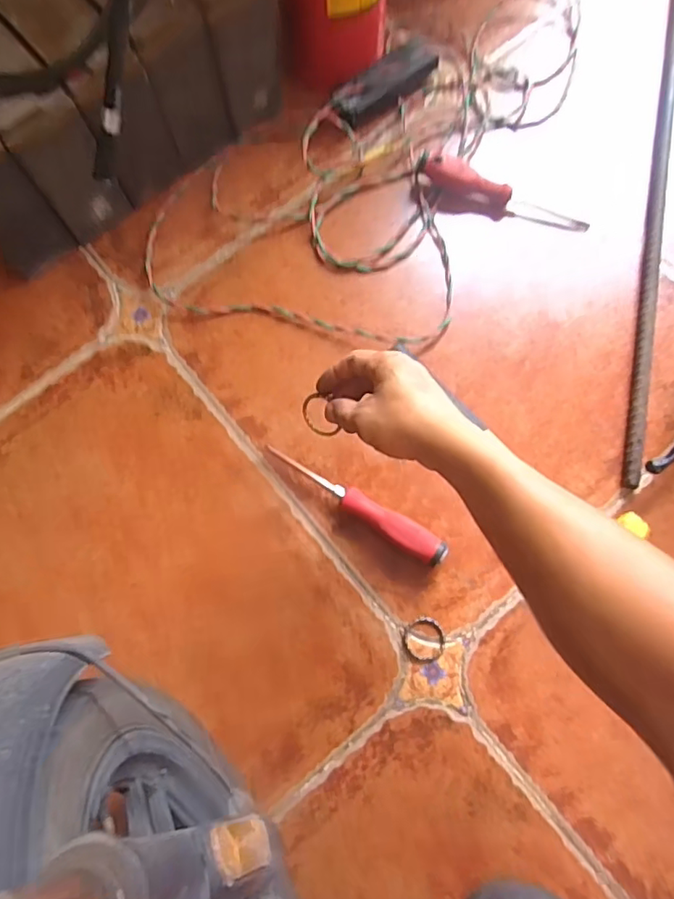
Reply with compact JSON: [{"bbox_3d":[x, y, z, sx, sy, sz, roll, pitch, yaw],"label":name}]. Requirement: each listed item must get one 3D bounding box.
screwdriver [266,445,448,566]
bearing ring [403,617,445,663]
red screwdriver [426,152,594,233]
[{"bbox_3d":[0.016,0.056,0.575,0.205,0.036,0.030,32,79,7],"label":"screwdriver"},{"bbox_3d":[0.086,0.187,0.554,0.041,0.004,0.042,0,76,0],"label":"bearing ring"},{"bbox_3d":[0.196,-0.295,0.658,0.205,0.035,0.052,16,77,4],"label":"red screwdriver"}]

